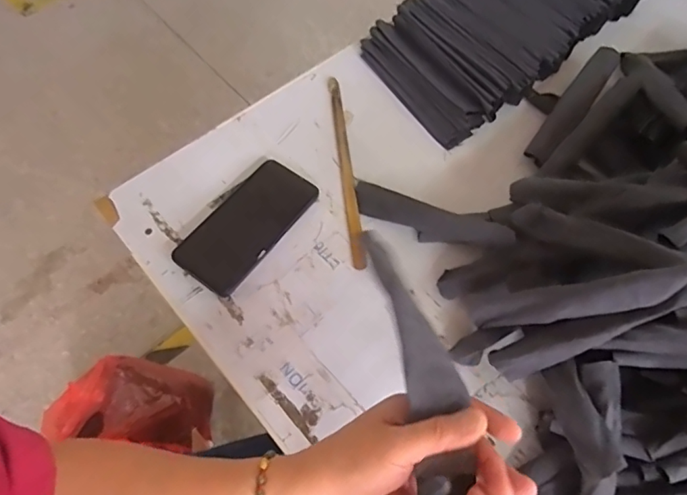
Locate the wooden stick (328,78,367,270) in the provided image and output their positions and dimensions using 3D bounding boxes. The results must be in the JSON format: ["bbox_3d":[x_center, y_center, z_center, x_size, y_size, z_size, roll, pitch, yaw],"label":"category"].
[{"bbox_3d":[0.002,-0.097,0.606,0.015,0.008,0.265,-6,64,-5],"label":"wooden stick"}]

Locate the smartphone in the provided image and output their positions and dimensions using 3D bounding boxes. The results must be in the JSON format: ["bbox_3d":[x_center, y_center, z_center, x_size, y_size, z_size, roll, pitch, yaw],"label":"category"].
[{"bbox_3d":[-0.104,-0.025,0.554,0.077,0.011,0.159,35,68,14],"label":"smartphone"}]

